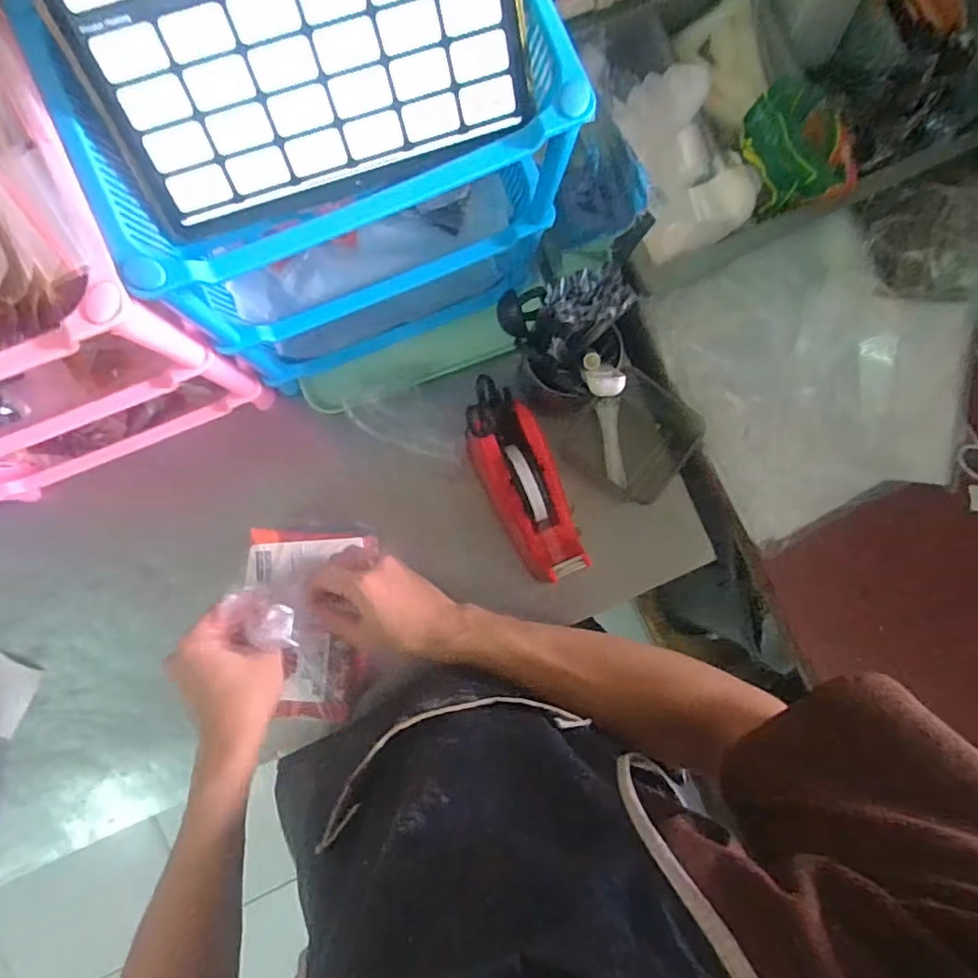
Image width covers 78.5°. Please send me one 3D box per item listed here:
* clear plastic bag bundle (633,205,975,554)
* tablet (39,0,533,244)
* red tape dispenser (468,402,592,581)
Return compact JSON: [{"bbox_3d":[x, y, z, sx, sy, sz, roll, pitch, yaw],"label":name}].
[{"bbox_3d":[0.375,-0.126,0.671,0.311,0.065,0.318,-23,89,-5],"label":"clear plastic bag bundle"},{"bbox_3d":[-0.104,-0.265,0.346,0.249,0.013,0.165,-19,131,-2],"label":"tablet"},{"bbox_3d":[0.048,0.003,0.636,0.088,0.090,0.182,-28,89,-5],"label":"red tape dispenser"}]

